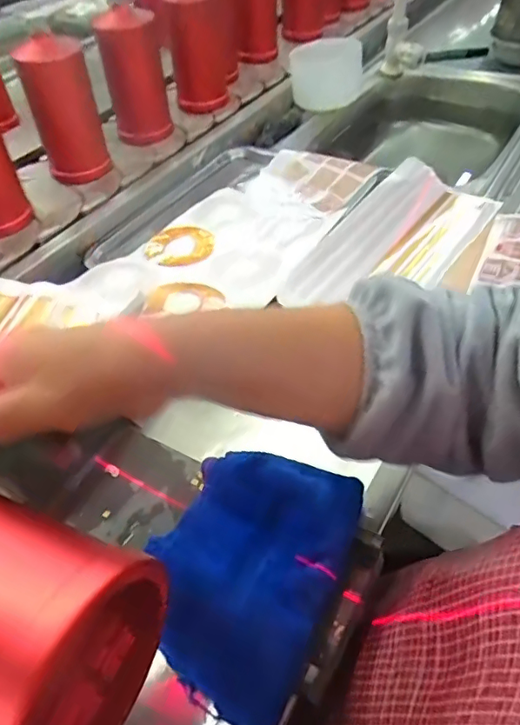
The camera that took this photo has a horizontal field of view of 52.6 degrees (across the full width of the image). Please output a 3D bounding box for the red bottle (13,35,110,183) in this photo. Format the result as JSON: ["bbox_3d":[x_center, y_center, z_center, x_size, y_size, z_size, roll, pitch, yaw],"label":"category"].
[{"bbox_3d":[-0.271,-0.343,0.731,0.083,0.178,0.079,-23,50,-17],"label":"red bottle"}]

